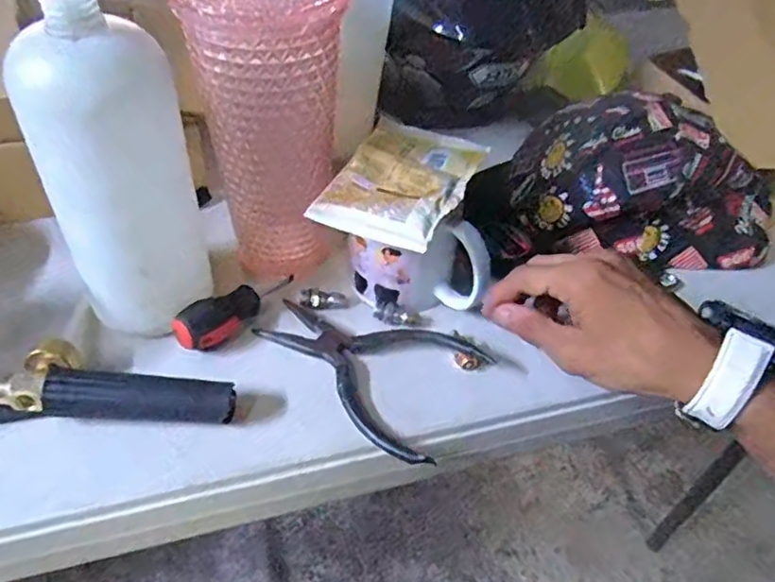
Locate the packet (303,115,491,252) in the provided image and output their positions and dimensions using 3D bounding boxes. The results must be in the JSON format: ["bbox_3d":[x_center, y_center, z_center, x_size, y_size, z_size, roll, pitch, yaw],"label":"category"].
[{"bbox_3d":[0.012,-0.077,0.415,0.081,0.011,0.121,21,48,15],"label":"packet"}]

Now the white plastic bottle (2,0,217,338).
[{"bbox_3d":[-0.161,-0.061,0.370,0.083,0.199,0.067,-9,47,-13],"label":"white plastic bottle"}]

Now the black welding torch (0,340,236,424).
[{"bbox_3d":[-0.208,0.060,0.371,0.219,0.028,0.062,-5,47,-9],"label":"black welding torch"}]

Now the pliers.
[{"bbox_3d":[-0.020,0.047,0.413,0.153,0.016,0.096,24,49,18],"label":"pliers"}]

